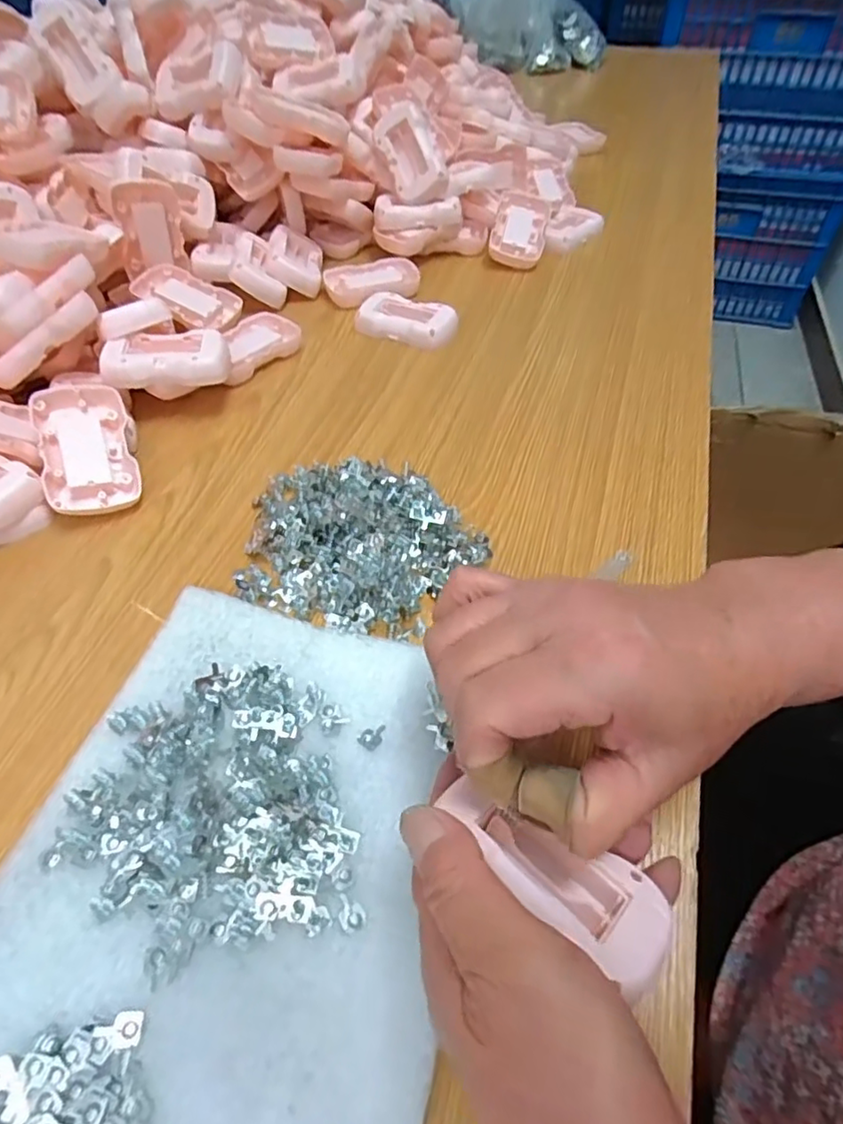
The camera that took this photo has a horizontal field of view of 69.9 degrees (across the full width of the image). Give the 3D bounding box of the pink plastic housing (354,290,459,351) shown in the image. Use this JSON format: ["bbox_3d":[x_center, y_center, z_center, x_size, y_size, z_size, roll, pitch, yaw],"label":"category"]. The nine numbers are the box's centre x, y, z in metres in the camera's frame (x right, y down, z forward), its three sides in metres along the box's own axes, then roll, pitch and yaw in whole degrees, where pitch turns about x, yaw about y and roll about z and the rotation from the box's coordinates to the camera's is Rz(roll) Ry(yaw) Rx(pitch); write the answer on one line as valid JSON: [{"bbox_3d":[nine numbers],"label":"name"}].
[{"bbox_3d":[-0.009,-0.214,0.537,0.091,0.025,0.047,22,54,18],"label":"pink plastic housing"}]

